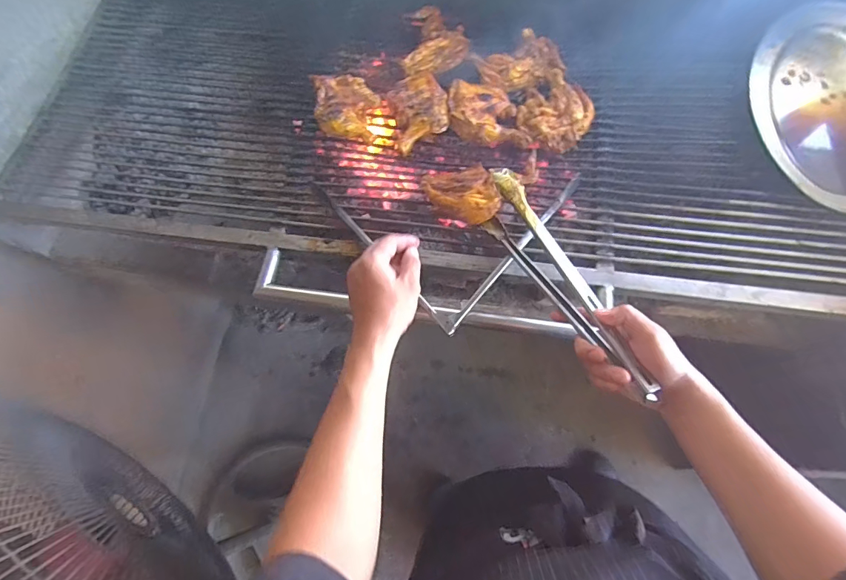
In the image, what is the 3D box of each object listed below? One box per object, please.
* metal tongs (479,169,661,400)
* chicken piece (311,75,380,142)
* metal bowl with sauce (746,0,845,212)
[{"bbox_3d":[0.163,-0.025,0.540,0.049,0.074,0.345,-24,58,-6],"label":"metal tongs"},{"bbox_3d":[-0.131,-0.310,0.720,0.106,0.030,0.125,-3,69,2],"label":"chicken piece"},{"bbox_3d":[0.627,-0.269,0.634,0.265,0.061,0.335,-3,69,2],"label":"metal bowl with sauce"}]

